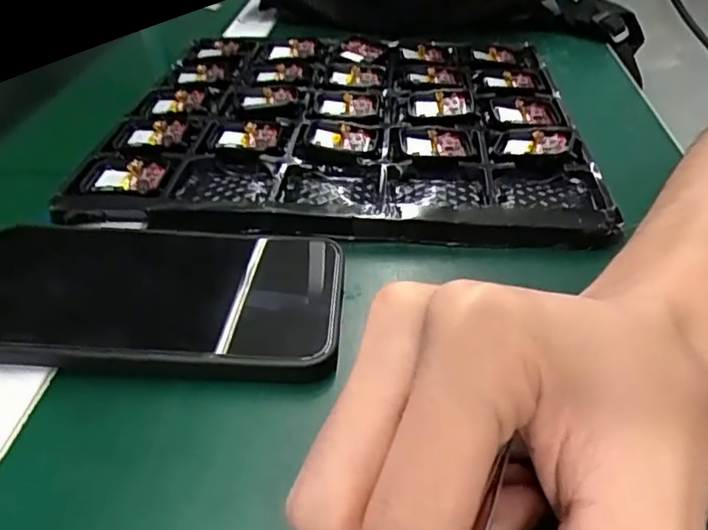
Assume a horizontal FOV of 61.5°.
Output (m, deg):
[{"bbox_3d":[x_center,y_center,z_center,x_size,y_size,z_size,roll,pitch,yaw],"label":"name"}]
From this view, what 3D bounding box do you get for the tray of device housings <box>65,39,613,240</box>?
[{"bbox_3d":[-0.006,-0.103,0.394,0.279,0.022,0.273,1,39,3],"label":"tray of device housings"}]

